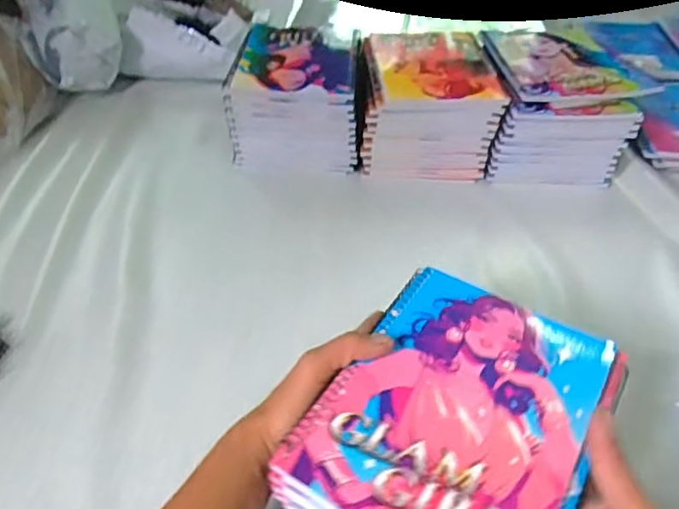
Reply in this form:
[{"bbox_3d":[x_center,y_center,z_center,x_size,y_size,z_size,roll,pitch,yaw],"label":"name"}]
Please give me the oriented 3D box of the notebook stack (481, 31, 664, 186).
[{"bbox_3d":[0.278,-0.203,0.748,0.165,0.110,0.209,3,44,3],"label":"notebook stack"}]

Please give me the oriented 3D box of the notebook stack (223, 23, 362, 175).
[{"bbox_3d":[-0.054,-0.217,0.756,0.161,0.109,0.201,0,44,0],"label":"notebook stack"}]

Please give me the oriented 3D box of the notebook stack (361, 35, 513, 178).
[{"bbox_3d":[0.111,-0.202,0.745,0.166,0.113,0.190,0,44,0],"label":"notebook stack"}]

